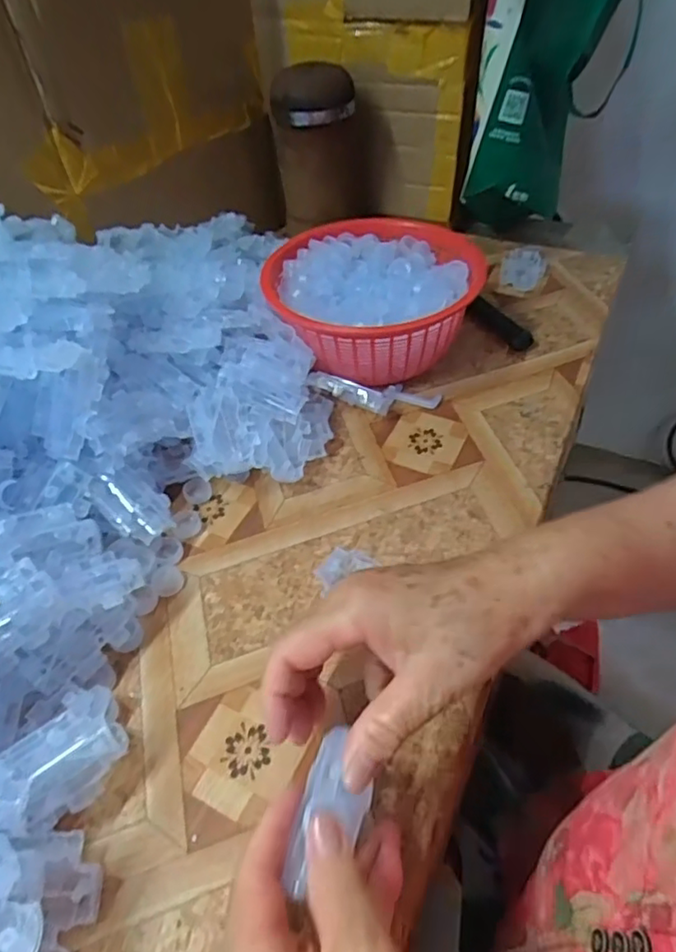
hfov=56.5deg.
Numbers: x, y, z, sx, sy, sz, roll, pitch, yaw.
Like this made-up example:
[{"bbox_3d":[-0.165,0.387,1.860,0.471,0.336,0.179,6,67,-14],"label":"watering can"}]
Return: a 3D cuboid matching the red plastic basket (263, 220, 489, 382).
[{"bbox_3d":[0.029,-0.159,0.571,0.181,0.075,0.200,12,48,14],"label":"red plastic basket"}]

